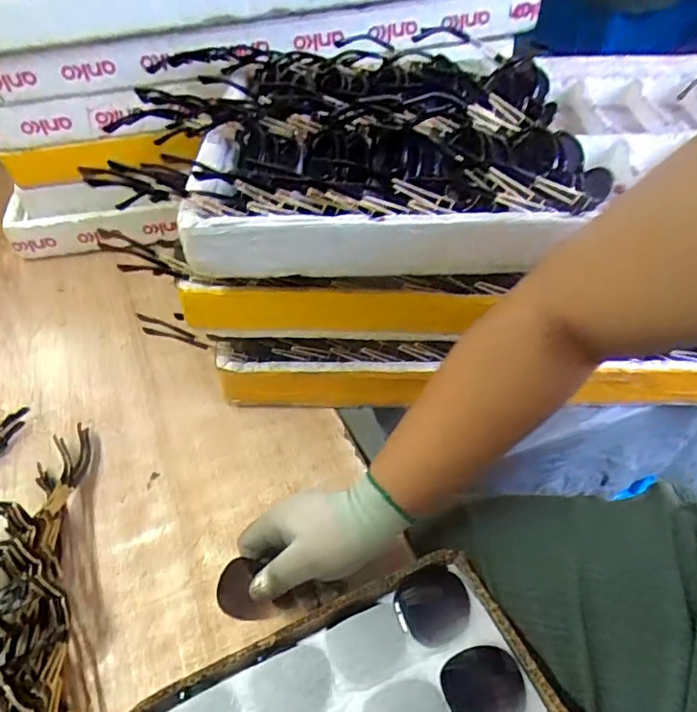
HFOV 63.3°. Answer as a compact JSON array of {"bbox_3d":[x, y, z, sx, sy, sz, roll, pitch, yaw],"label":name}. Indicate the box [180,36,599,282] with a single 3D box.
[{"bbox_3d":[0.040,-0.237,0.591,0.351,0.082,0.394,-1,46,0],"label":"box"}]

